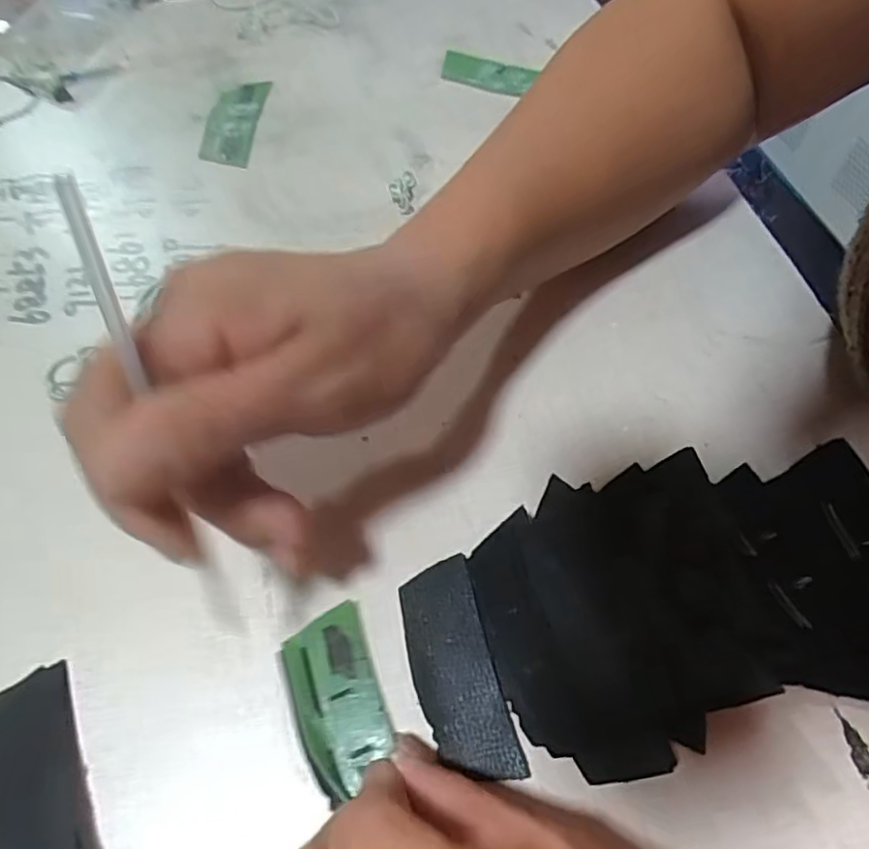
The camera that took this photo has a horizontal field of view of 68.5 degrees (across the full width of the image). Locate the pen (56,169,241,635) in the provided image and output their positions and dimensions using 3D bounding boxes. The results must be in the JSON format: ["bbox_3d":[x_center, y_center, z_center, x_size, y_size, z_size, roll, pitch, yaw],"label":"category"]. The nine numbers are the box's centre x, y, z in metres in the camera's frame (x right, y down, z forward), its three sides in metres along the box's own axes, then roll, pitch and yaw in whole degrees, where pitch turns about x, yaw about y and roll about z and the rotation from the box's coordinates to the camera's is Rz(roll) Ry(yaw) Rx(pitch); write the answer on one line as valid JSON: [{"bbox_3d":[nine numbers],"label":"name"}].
[{"bbox_3d":[-0.069,0.004,0.160,0.006,0.124,0.008,-14,25,-8],"label":"pen"}]

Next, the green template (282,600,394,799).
[{"bbox_3d":[-0.031,0.087,0.206,0.026,0.005,0.053,-16,60,-10],"label":"green template"}]

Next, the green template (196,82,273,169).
[{"bbox_3d":[-0.116,-0.177,0.366,0.030,0.004,0.073,4,59,2],"label":"green template"}]

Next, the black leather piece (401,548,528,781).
[{"bbox_3d":[0.006,0.080,0.213,0.027,0.004,0.069,-13,60,-8],"label":"black leather piece"}]

